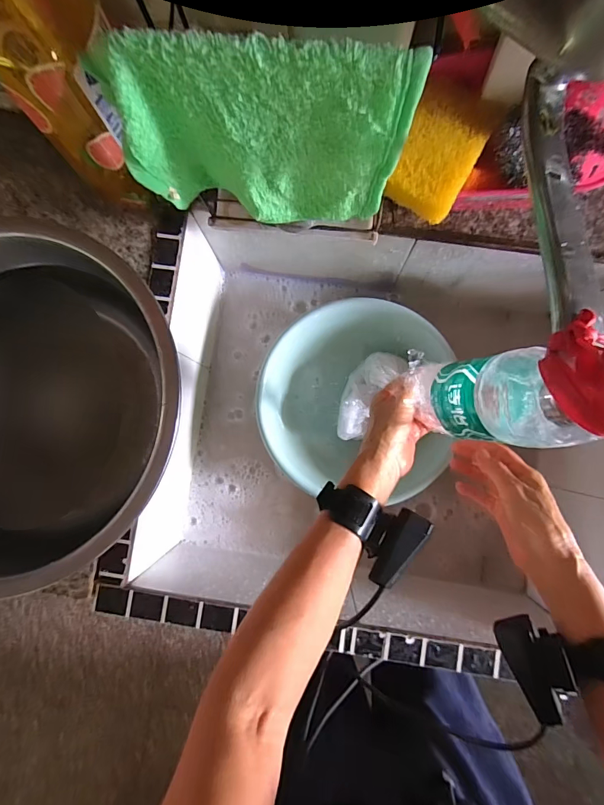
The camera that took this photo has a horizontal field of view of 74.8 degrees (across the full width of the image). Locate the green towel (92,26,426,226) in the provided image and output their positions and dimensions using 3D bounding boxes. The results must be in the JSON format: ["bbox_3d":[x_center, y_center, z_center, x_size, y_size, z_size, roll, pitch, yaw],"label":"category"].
[{"bbox_3d":[-0.028,-0.200,0.304,0.200,0.160,0.037,1,86,1],"label":"green towel"}]

